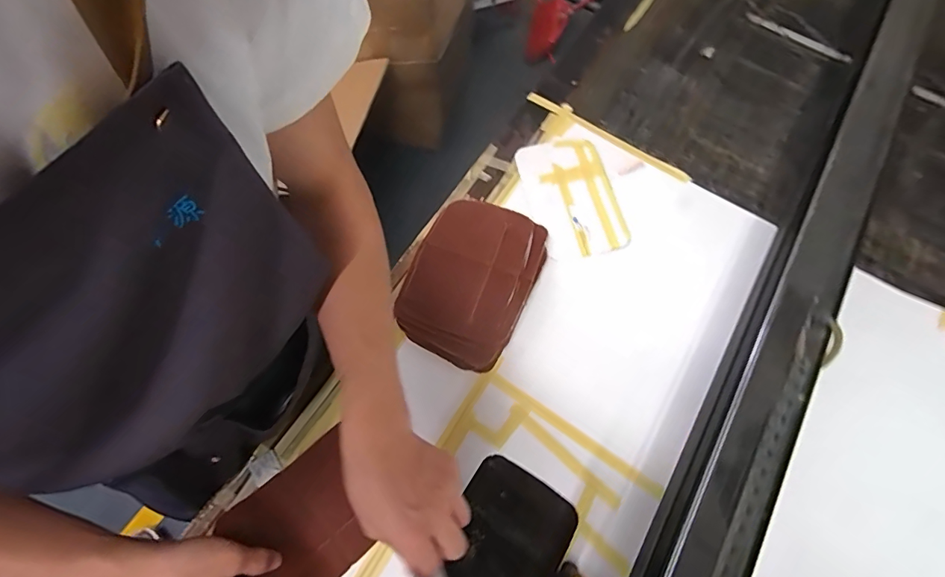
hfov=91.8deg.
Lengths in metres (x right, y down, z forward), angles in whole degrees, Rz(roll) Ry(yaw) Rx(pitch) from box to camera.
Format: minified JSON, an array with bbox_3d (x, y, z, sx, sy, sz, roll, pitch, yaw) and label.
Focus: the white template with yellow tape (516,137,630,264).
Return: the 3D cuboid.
[{"bbox_3d":[0.150,-0.140,0.700,0.132,0.009,0.200,-15,72,-5],"label":"white template with yellow tape"}]

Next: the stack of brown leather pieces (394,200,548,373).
[{"bbox_3d":[-0.001,-0.015,0.629,0.159,0.031,0.228,23,70,7],"label":"stack of brown leather pieces"}]

